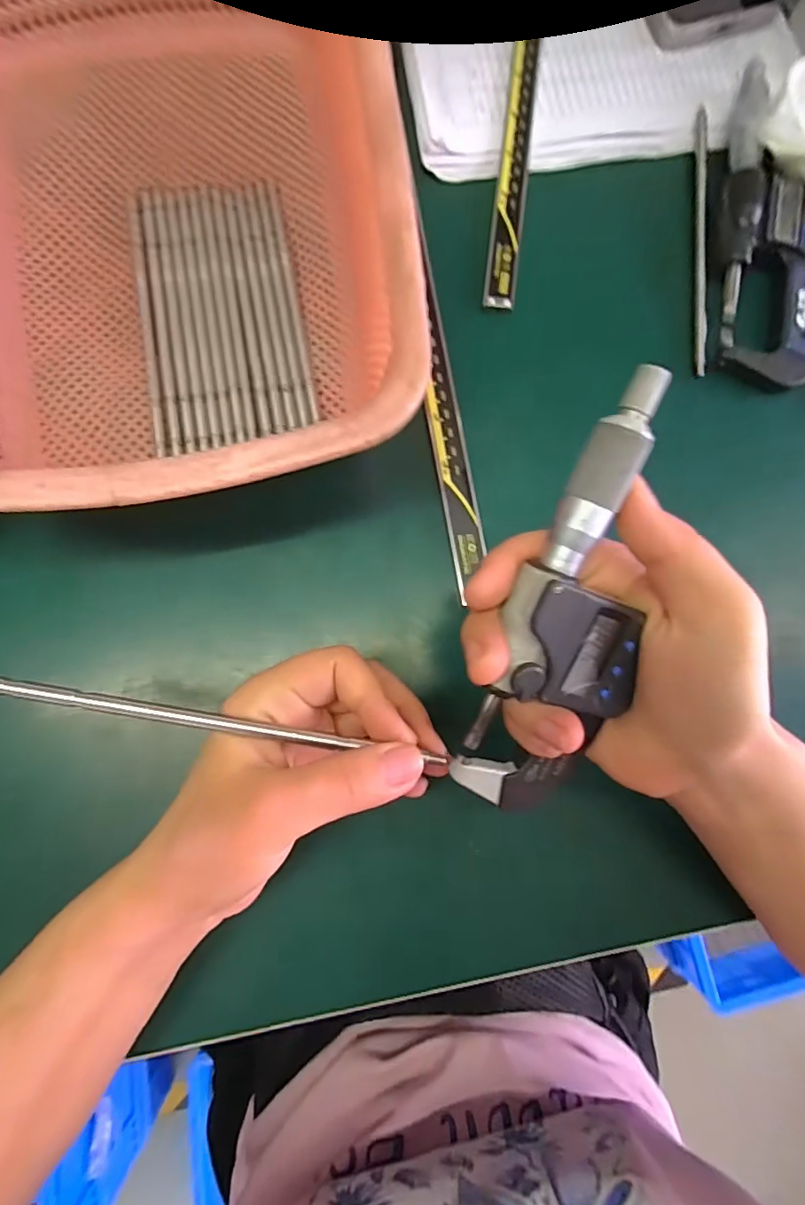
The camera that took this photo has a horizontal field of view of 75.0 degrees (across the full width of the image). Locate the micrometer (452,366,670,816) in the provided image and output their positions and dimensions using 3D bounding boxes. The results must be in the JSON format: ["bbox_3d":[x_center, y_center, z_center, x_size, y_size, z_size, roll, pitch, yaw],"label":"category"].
[{"bbox_3d":[0.059,0.005,0.178,0.049,0.019,0.156,11,105,-2],"label":"micrometer"}]

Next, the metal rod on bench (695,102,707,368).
[{"bbox_3d":[0.162,-0.197,0.284,0.005,0.008,0.155,5,82,-2],"label":"metal rod on bench"}]

